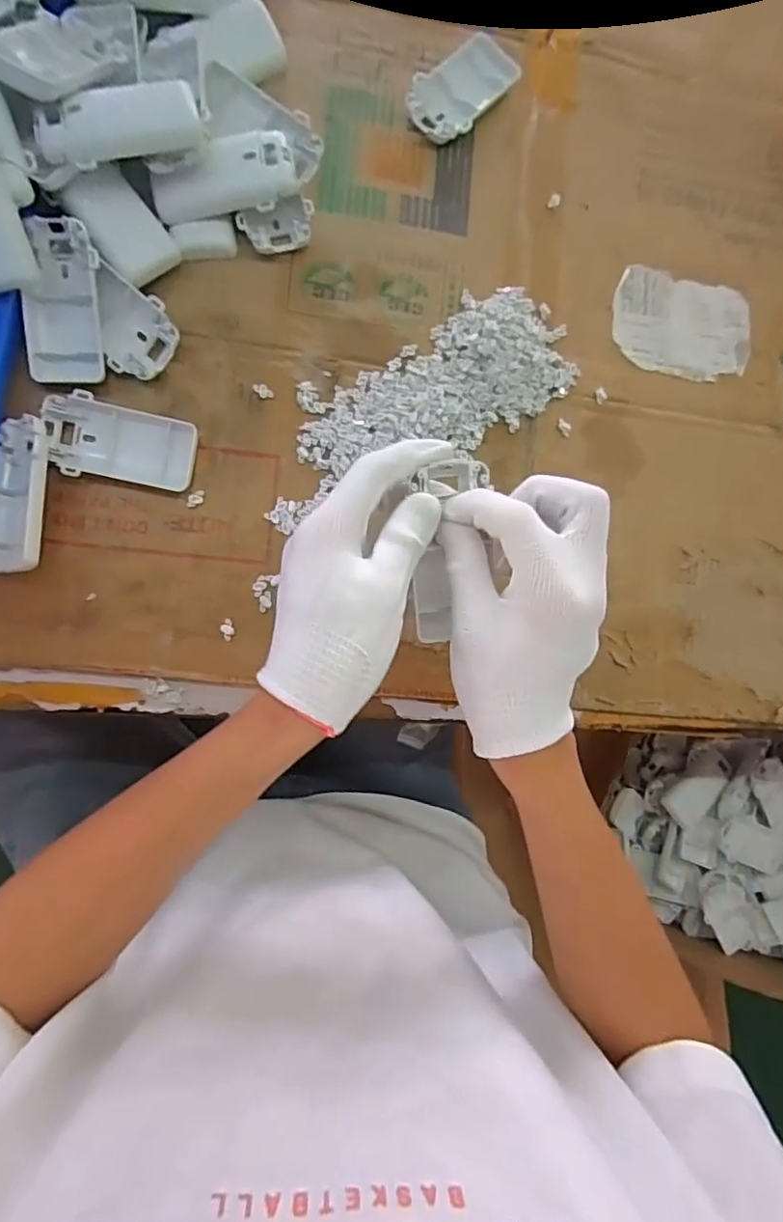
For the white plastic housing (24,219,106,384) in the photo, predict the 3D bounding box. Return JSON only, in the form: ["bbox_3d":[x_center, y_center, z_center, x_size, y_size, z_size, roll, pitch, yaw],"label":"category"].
[{"bbox_3d":[-0.212,-0.200,0.382,0.046,0.019,0.098,4,102,-8],"label":"white plastic housing"}]

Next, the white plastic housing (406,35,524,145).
[{"bbox_3d":[0.053,-0.398,0.448,0.051,0.017,0.091,39,79,-3],"label":"white plastic housing"}]

